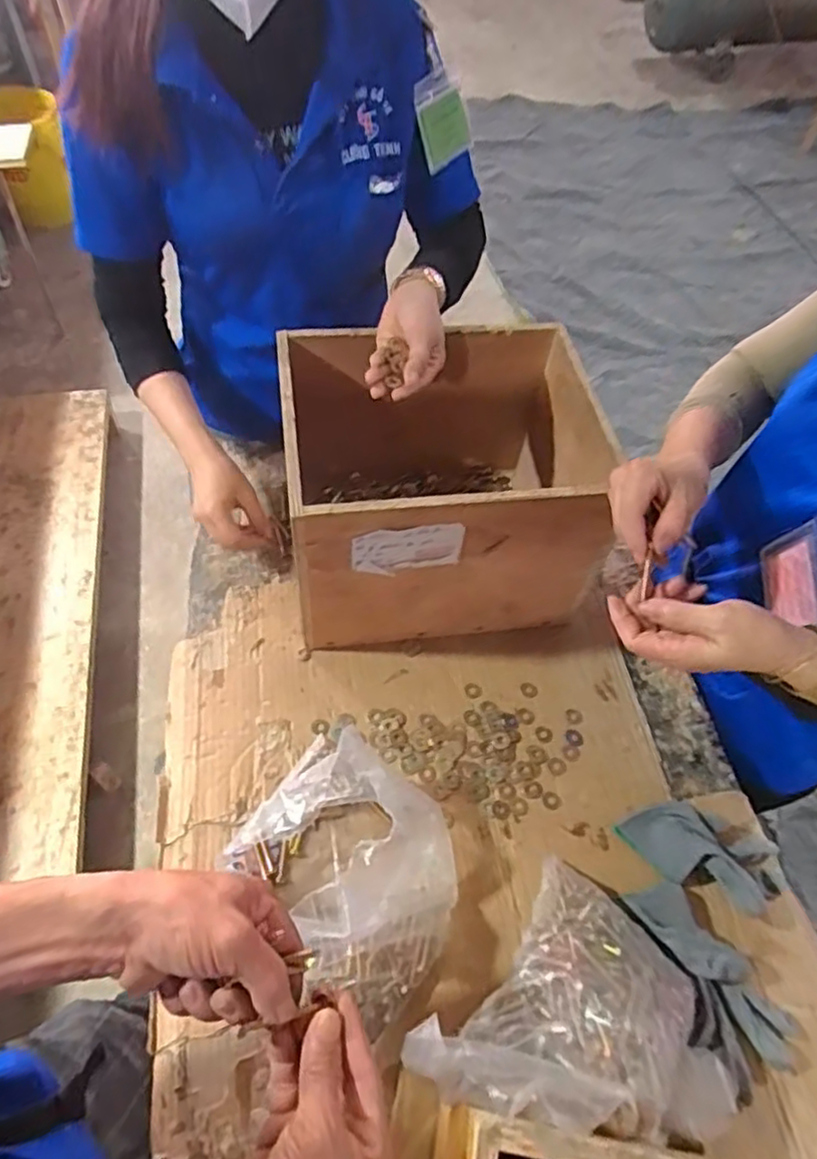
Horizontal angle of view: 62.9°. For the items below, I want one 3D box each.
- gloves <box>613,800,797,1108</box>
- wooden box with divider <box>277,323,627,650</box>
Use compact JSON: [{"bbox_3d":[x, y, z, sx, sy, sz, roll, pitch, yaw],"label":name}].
[{"bbox_3d":[0.275,0.323,0.611,0.148,0.049,0.224,10,56,3],"label":"gloves"},{"bbox_3d":[0.035,-0.106,0.763,0.324,0.241,0.263,-6,57,-8],"label":"wooden box with divider"}]

